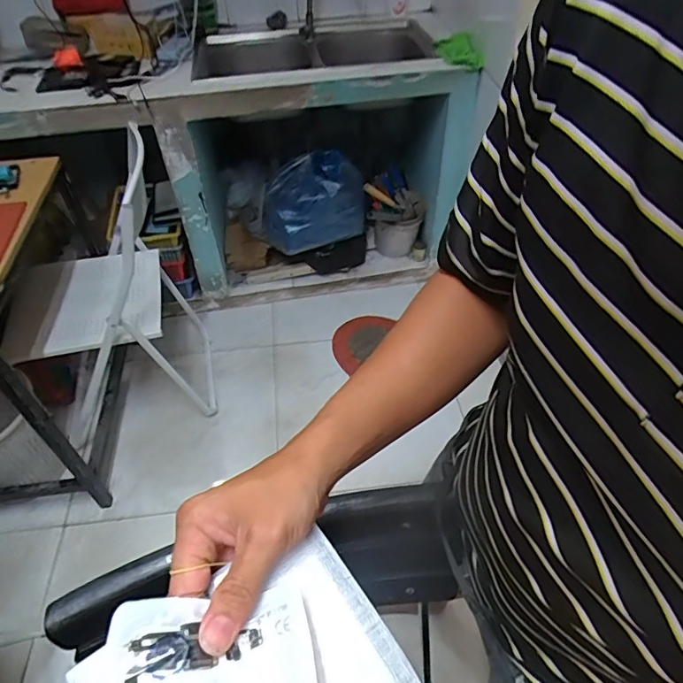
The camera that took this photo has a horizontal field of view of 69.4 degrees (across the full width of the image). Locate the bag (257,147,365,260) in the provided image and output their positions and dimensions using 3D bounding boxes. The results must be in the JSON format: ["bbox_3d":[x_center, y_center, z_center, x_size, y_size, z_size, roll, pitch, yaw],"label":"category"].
[{"bbox_3d":[-0.100,-0.494,1.747,0.376,0.294,0.183,-6,48,-4],"label":"bag"}]

